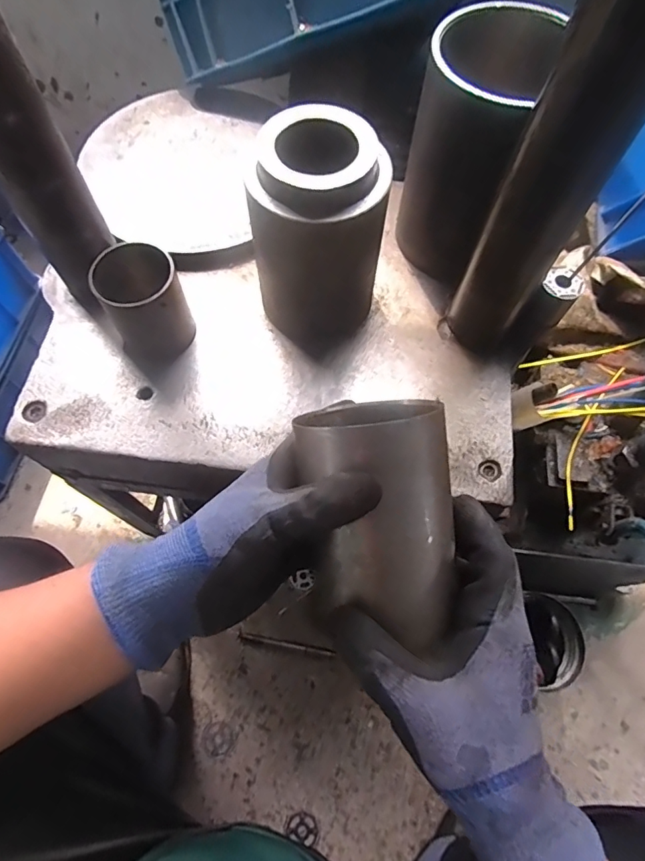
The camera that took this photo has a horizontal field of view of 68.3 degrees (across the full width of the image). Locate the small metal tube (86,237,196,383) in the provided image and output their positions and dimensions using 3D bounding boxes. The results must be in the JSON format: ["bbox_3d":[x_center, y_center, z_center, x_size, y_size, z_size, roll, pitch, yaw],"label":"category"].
[{"bbox_3d":[-0.161,-0.114,0.441,0.079,0.084,0.075,-41,73,-17],"label":"small metal tube"}]

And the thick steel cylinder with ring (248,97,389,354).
[{"bbox_3d":[-0.004,-0.162,0.413,0.105,0.168,0.097,0,66,-1],"label":"thick steel cylinder with ring"}]

